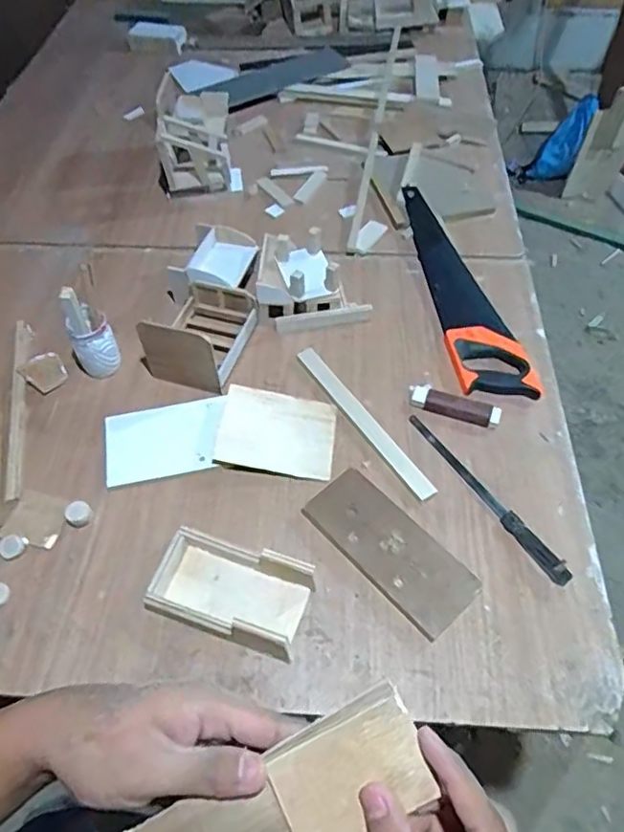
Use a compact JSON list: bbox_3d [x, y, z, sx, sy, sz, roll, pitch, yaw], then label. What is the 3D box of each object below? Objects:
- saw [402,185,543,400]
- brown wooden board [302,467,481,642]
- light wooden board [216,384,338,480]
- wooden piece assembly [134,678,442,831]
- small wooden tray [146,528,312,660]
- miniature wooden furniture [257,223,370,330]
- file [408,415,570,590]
[{"bbox_3d":[0.251,-0.239,1.053,0.116,0.025,0.523,-8,55,-6],"label":"saw"},{"bbox_3d":[0.098,0.165,0.759,0.093,0.013,0.227,-37,62,-24],"label":"brown wooden board"},{"bbox_3d":[-0.052,0.022,0.868,0.168,0.010,0.129,12,58,0],"label":"light wooden board"},{"bbox_3d":[-0.013,0.201,0.295,0.152,0.008,0.061,-29,74,-4],"label":"wooden piece assembly"},{"bbox_3d":[-0.101,0.208,0.717,0.186,0.063,0.103,17,56,11],"label":"small wooden tray"},{"bbox_3d":[-0.010,-0.235,1.014,0.184,0.091,0.158,-12,56,-9],"label":"miniature wooden furniture"},{"bbox_3d":[0.237,0.104,0.813,0.023,0.018,0.300,-27,59,-18],"label":"file"}]

